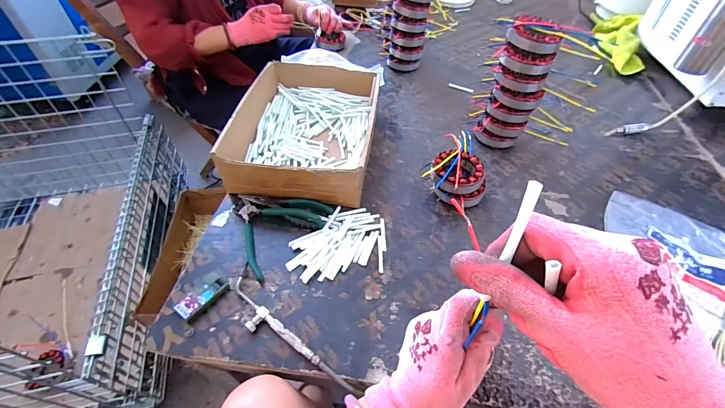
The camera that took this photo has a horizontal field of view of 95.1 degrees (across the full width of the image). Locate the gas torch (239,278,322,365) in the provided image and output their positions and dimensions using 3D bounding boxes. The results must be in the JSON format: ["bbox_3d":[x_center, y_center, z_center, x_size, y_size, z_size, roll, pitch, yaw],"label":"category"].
[{"bbox_3d":[-0.124,0.156,0.428,0.163,0.015,0.035,35,59,23],"label":"gas torch"}]

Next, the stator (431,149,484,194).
[{"bbox_3d":[0.161,-0.055,0.560,0.085,0.028,0.088,0,52,0],"label":"stator"}]

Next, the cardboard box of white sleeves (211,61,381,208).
[{"bbox_3d":[-0.098,-0.153,0.637,0.244,0.081,0.320,7,52,5],"label":"cardboard box of white sleeves"}]

